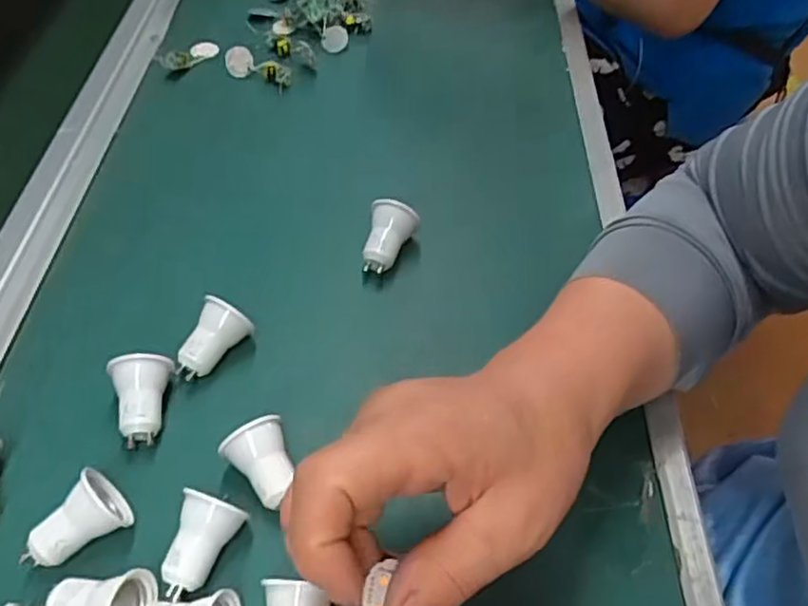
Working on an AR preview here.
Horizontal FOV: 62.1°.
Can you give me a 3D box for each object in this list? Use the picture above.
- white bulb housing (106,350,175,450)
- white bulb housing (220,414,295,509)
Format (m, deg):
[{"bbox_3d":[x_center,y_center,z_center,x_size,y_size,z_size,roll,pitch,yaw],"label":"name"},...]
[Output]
[{"bbox_3d":[-0.137,0.050,0.356,0.030,0.029,0.039,-13,53,-11],"label":"white bulb housing"},{"bbox_3d":[-0.069,0.083,0.334,0.031,0.033,0.037,-23,56,-18],"label":"white bulb housing"}]

